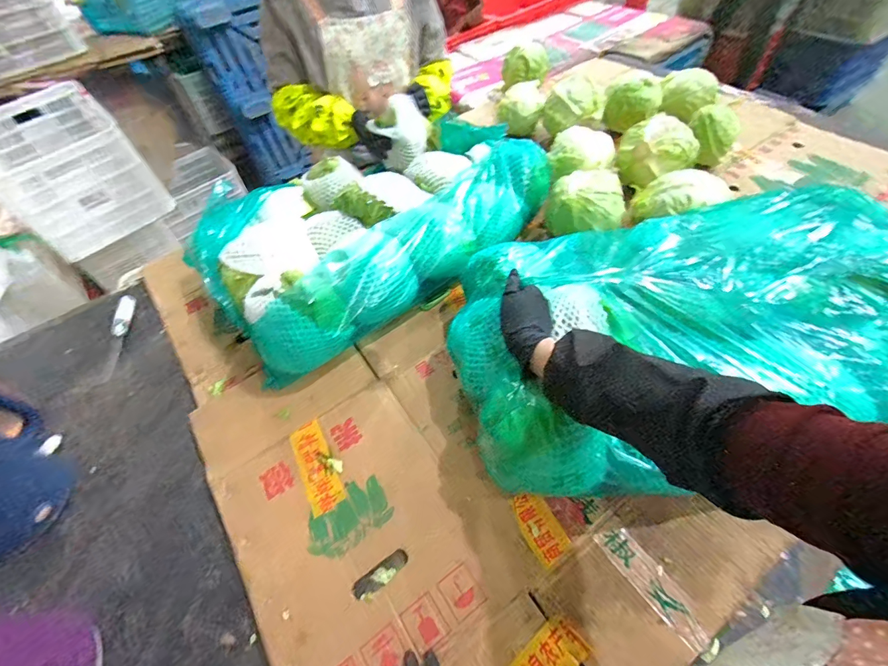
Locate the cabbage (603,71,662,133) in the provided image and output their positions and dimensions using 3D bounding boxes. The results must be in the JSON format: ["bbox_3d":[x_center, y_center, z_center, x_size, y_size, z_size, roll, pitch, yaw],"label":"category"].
[{"bbox_3d":[0.503,-0.617,1.065,0.116,0.103,0.159,33,62,26],"label":"cabbage"}]

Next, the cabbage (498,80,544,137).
[{"bbox_3d":[0.213,-0.622,1.113,0.120,0.095,0.133,6,54,10],"label":"cabbage"}]

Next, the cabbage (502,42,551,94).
[{"bbox_3d":[0.253,-0.819,1.237,0.138,0.120,0.124,6,54,10],"label":"cabbage"}]

